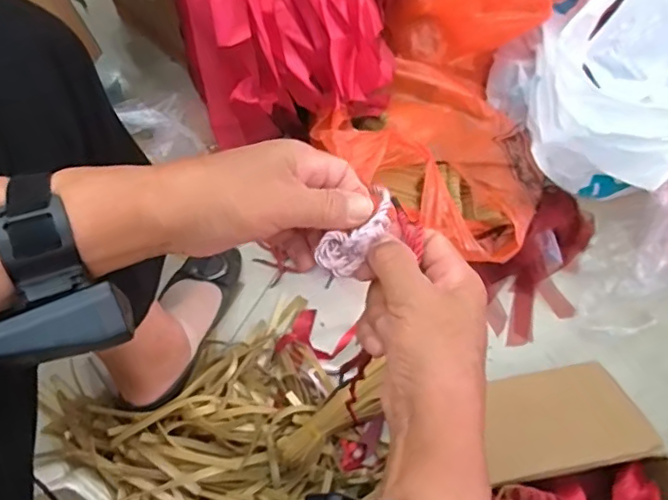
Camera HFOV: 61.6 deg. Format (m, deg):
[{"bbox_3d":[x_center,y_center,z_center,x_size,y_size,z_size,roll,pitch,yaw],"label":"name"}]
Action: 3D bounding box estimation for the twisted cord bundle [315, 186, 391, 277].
[{"bbox_3d":[0.018,-0.013,0.354,0.028,0.024,0.069,40,74,11],"label":"twisted cord bundle"}]

